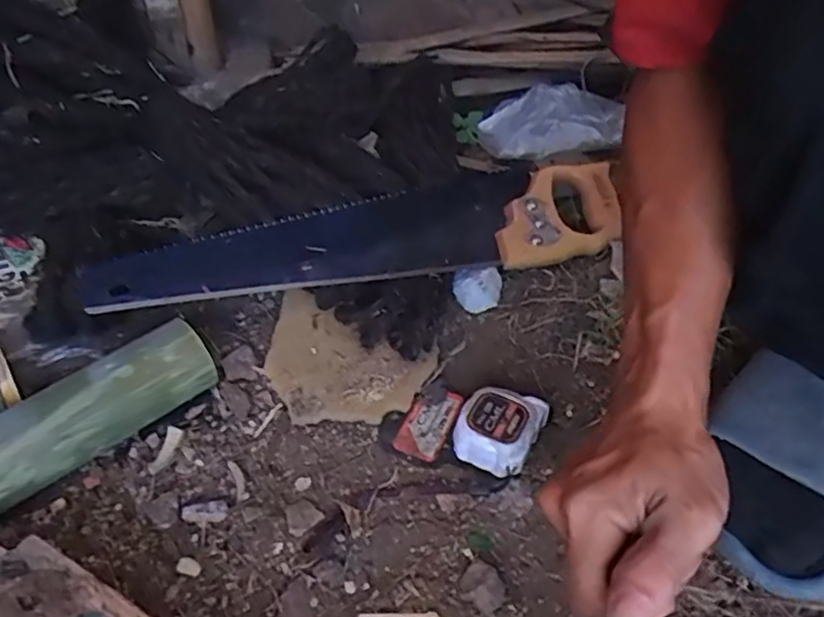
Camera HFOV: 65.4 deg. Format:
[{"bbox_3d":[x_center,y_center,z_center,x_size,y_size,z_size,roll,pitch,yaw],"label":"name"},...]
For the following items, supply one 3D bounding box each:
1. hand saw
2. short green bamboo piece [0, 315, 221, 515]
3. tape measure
[{"bbox_3d":[-0.022,-0.081,0.609,0.519,0.021,0.129,-9,53,-20],"label":"hand saw"},{"bbox_3d":[-0.250,0.090,0.458,0.221,0.059,0.051,-34,56,-30],"label":"short green bamboo piece"},{"bbox_3d":[0.067,0.092,0.488,0.056,0.037,0.061,24,50,20],"label":"tape measure"}]

